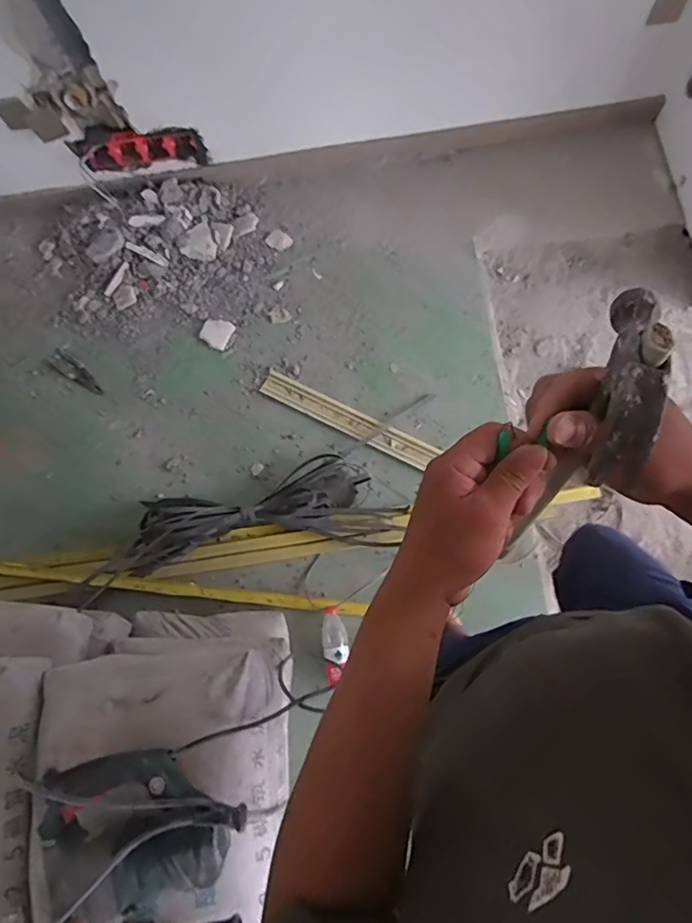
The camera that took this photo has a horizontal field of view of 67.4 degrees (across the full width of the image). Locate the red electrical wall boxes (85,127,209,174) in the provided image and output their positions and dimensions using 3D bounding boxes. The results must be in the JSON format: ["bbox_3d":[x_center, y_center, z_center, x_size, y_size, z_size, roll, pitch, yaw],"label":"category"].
[{"bbox_3d":[-0.609,-0.947,1.583,0.358,0.130,0.054,-7,79,0],"label":"red electrical wall boxes"}]

